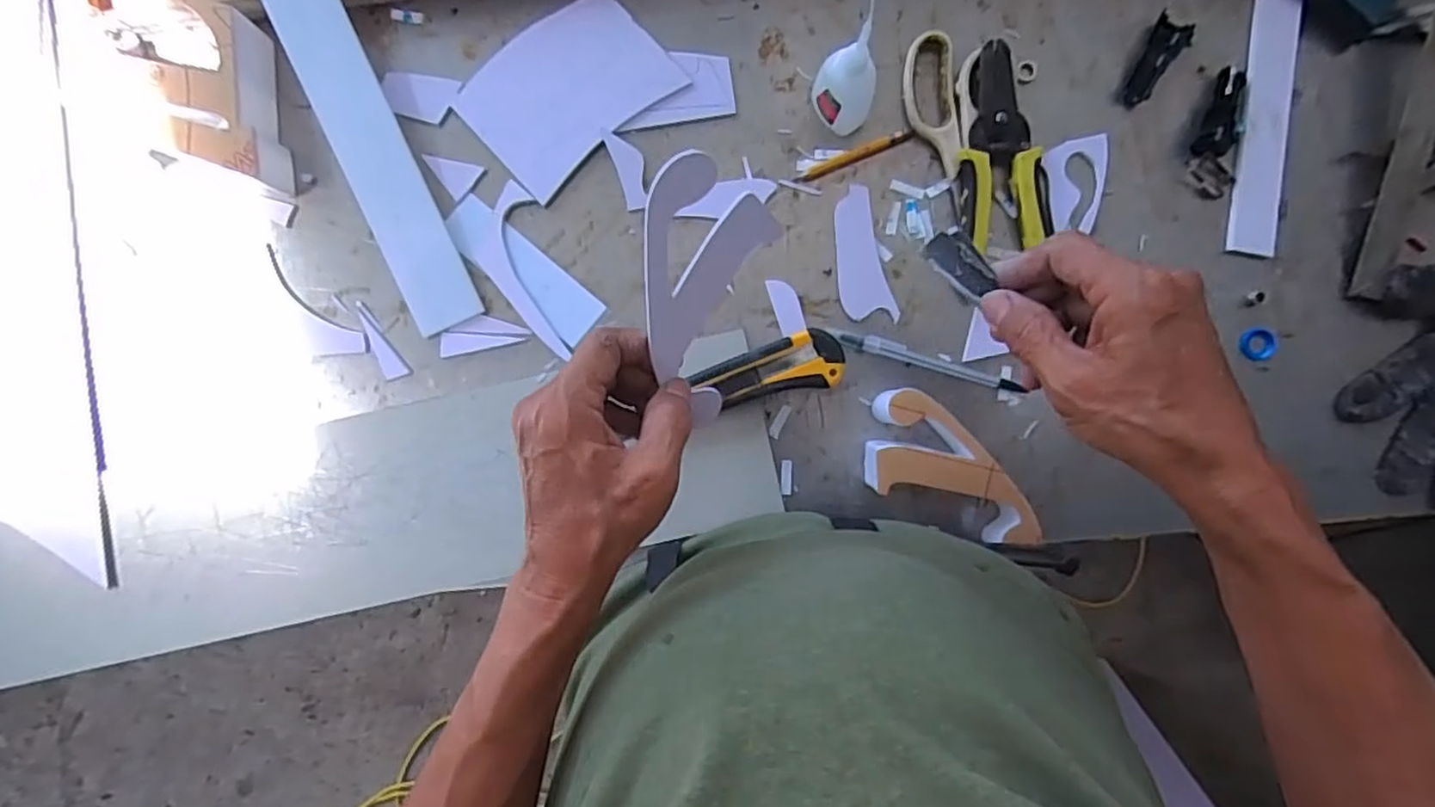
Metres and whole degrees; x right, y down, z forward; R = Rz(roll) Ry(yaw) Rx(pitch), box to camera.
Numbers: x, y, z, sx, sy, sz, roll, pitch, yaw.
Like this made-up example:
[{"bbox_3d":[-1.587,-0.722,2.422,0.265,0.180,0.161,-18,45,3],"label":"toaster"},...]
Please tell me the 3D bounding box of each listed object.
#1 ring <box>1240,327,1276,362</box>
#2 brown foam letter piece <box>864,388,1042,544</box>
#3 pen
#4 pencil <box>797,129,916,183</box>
[{"bbox_3d":[0.387,-0.042,0.489,0.022,0.006,0.024,0,89,1],"label":"ring"},{"bbox_3d":[0.153,0.053,0.473,0.064,0.042,0.131,-44,88,0],"label":"brown foam letter piece"},{"bbox_3d":[0.151,-0.032,0.492,0.138,0.006,0.012,15,90,2],"label":"pen"},{"bbox_3d":[0.099,-0.179,0.492,0.086,0.008,0.009,-22,89,1],"label":"pencil"}]

